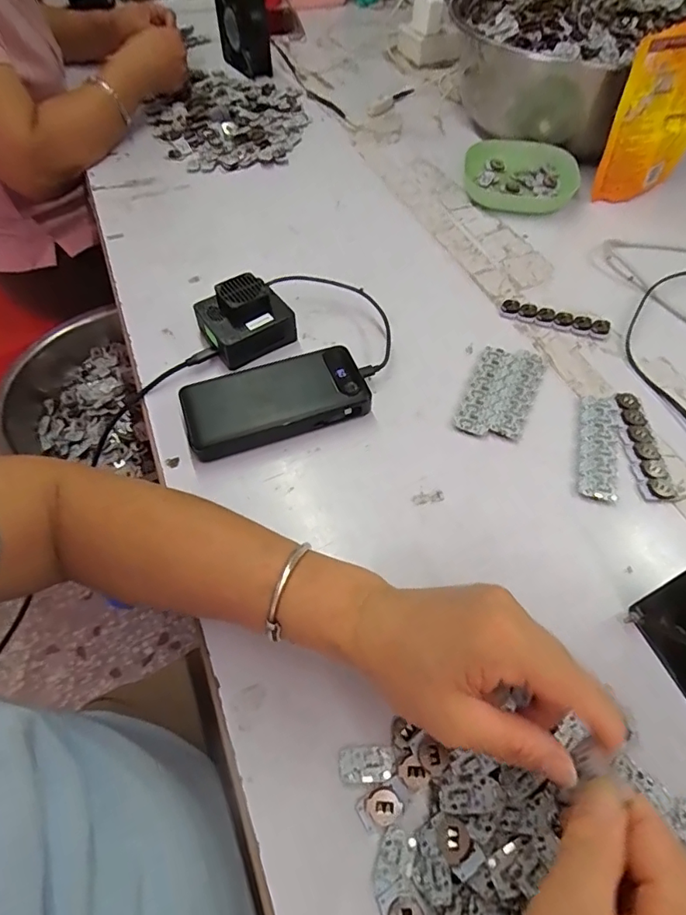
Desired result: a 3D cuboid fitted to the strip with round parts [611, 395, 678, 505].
[{"bbox_3d":[0.252,-0.012,0.421,0.024,0.008,0.108,1,56,1],"label":"strip with round parts"}]

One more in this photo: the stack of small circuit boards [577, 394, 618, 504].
[{"bbox_3d":[0.216,-0.011,0.419,0.031,0.004,0.109,14,57,10],"label":"stack of small circuit boards"}]

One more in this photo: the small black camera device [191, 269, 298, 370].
[{"bbox_3d":[-0.094,-0.132,0.477,0.075,0.051,0.064,-29,60,-18],"label":"small black camera device"}]

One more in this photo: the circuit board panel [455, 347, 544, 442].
[{"bbox_3d":[0.146,-0.061,0.455,0.056,0.006,0.111,20,58,14],"label":"circuit board panel"}]

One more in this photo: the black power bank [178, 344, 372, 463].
[{"bbox_3d":[-0.058,-0.050,0.435,0.155,0.032,0.072,-18,57,-11],"label":"black power bank"}]

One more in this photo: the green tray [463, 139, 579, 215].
[{"bbox_3d":[0.231,-0.370,0.651,0.140,0.023,0.142,12,57,8],"label":"green tray"}]

